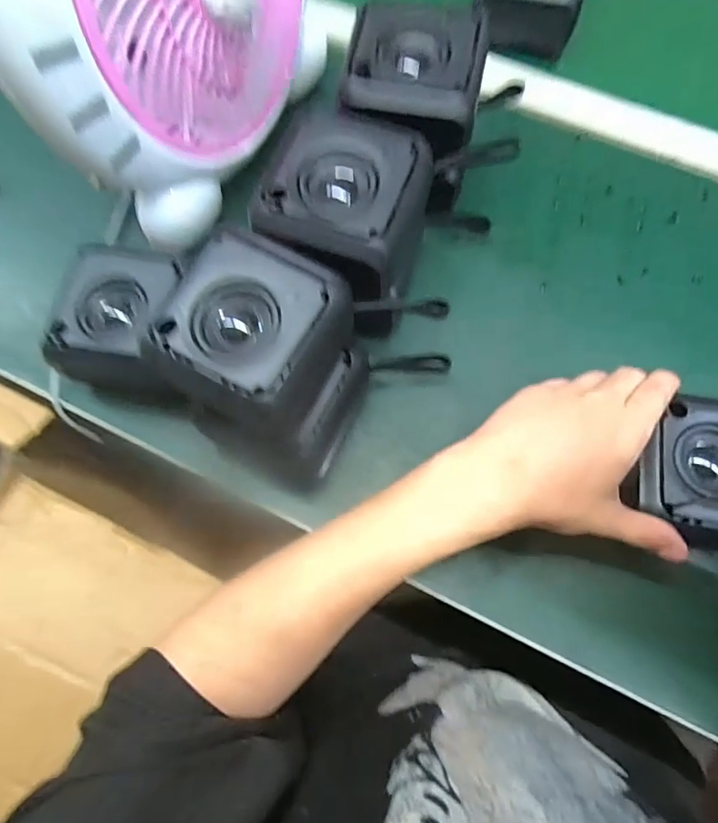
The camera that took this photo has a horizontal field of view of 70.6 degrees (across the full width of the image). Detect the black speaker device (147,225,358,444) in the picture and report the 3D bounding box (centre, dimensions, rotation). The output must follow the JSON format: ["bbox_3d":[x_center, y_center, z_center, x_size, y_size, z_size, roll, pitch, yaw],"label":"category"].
[{"bbox_3d":[-0.058,-0.039,0.281,0.083,0.055,0.088,25,75,8],"label":"black speaker device"}]

